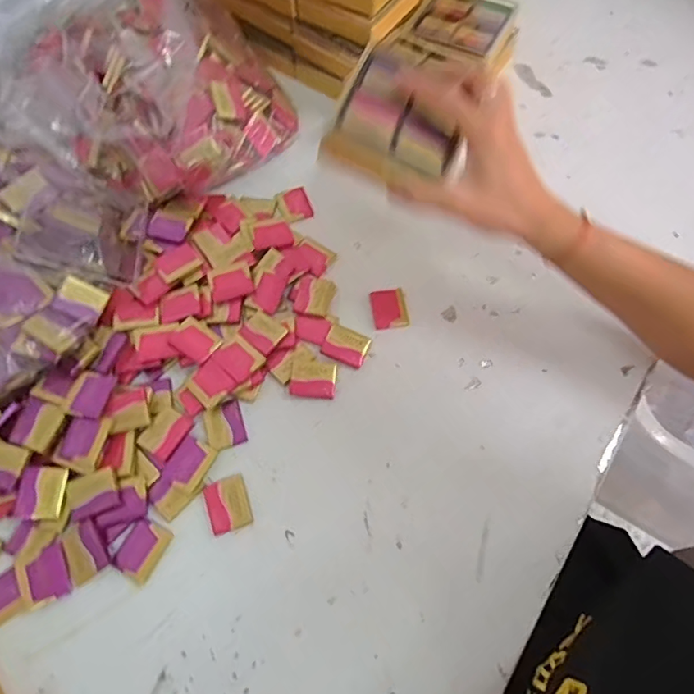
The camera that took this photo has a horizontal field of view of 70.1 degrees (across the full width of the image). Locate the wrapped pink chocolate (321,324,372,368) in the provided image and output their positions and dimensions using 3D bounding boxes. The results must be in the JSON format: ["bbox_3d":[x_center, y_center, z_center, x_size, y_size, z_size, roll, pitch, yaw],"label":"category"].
[{"bbox_3d":[0.000,-0.002,0.442,0.037,0.005,0.033,24,68,9],"label":"wrapped pink chocolate"}]

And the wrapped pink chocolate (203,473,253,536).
[{"bbox_3d":[-0.094,0.124,0.391,0.031,0.004,0.040,-19,69,-9],"label":"wrapped pink chocolate"}]

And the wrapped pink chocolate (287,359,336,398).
[{"bbox_3d":[-0.029,0.027,0.429,0.039,0.011,0.032,6,67,1],"label":"wrapped pink chocolate"}]

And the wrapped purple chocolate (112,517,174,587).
[{"bbox_3d":[-0.157,0.155,0.378,0.030,0.004,0.040,26,69,10],"label":"wrapped purple chocolate"}]

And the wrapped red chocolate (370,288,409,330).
[{"bbox_3d":[0.040,-0.036,0.460,0.031,0.004,0.041,-6,67,-4],"label":"wrapped red chocolate"}]

